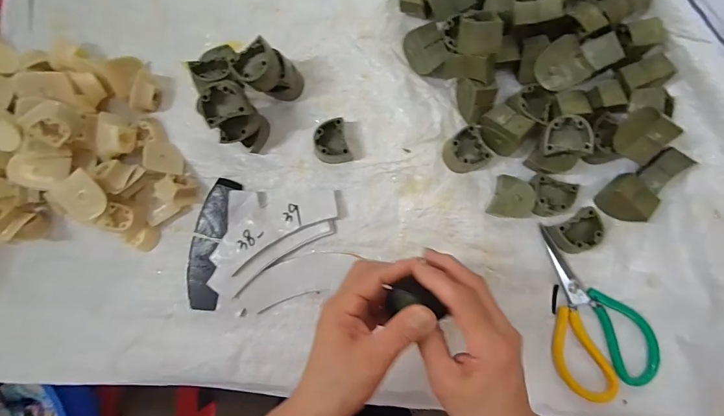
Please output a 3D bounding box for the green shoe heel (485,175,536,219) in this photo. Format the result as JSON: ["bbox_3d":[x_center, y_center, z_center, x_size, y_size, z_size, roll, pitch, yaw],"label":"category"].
[{"bbox_3d":[0.169,-0.010,0.428,0.043,0.023,0.045,18,90,5],"label":"green shoe heel"}]

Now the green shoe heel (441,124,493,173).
[{"bbox_3d":[0.118,-0.064,0.429,0.046,0.027,0.046,-28,87,4],"label":"green shoe heel"}]

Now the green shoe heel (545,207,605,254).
[{"bbox_3d":[0.233,0.027,0.414,0.054,0.026,0.037,-27,87,4],"label":"green shoe heel"}]

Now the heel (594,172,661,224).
[{"bbox_3d":[0.282,-0.009,0.404,0.043,0.034,0.046,-40,86,3],"label":"heel"}]

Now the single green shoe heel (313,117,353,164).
[{"bbox_3d":[-0.035,-0.075,0.444,0.037,0.029,0.050,-14,88,5],"label":"single green shoe heel"}]

